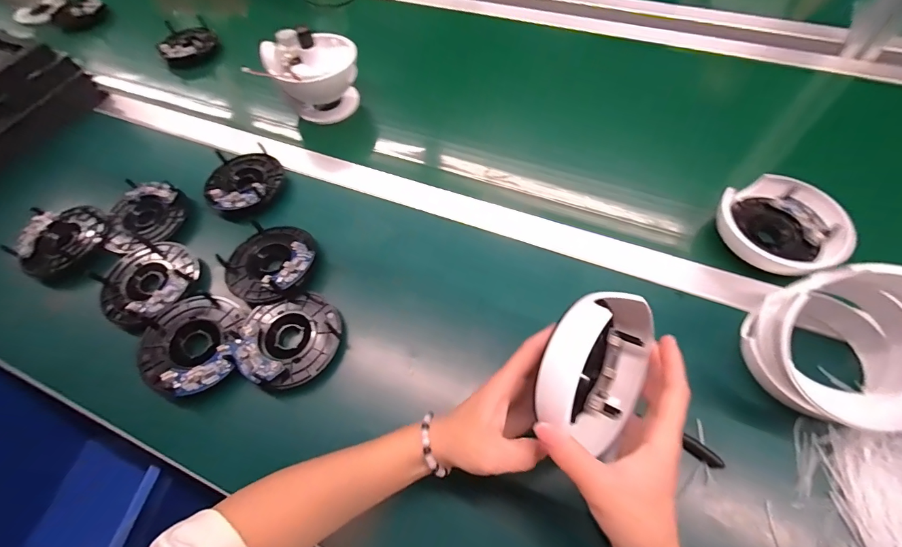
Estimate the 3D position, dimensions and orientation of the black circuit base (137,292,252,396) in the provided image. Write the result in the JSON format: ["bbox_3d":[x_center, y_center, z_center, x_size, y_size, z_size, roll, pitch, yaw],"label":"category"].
[{"bbox_3d":[-0.263,0.069,0.392,0.097,0.014,0.102,2,61,5],"label":"black circuit base"}]

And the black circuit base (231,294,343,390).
[{"bbox_3d":[-0.165,0.064,0.392,0.099,0.020,0.097,-2,61,3],"label":"black circuit base"}]

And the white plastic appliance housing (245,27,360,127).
[{"bbox_3d":[-0.198,-0.290,0.560,0.111,0.125,0.120,-8,61,0],"label":"white plastic appliance housing"}]

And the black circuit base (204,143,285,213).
[{"bbox_3d":[-0.272,-0.124,0.501,0.097,0.021,0.105,-39,65,-16],"label":"black circuit base"}]

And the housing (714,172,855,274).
[{"bbox_3d":[0.354,-0.049,0.417,0.105,0.038,0.113,-24,62,-9],"label":"housing"}]

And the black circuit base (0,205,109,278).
[{"bbox_3d":[-0.479,-0.046,0.469,0.099,0.020,0.096,24,65,16],"label":"black circuit base"}]

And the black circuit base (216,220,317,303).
[{"bbox_3d":[-0.205,-0.017,0.432,0.107,0.022,0.097,34,68,20],"label":"black circuit base"}]

